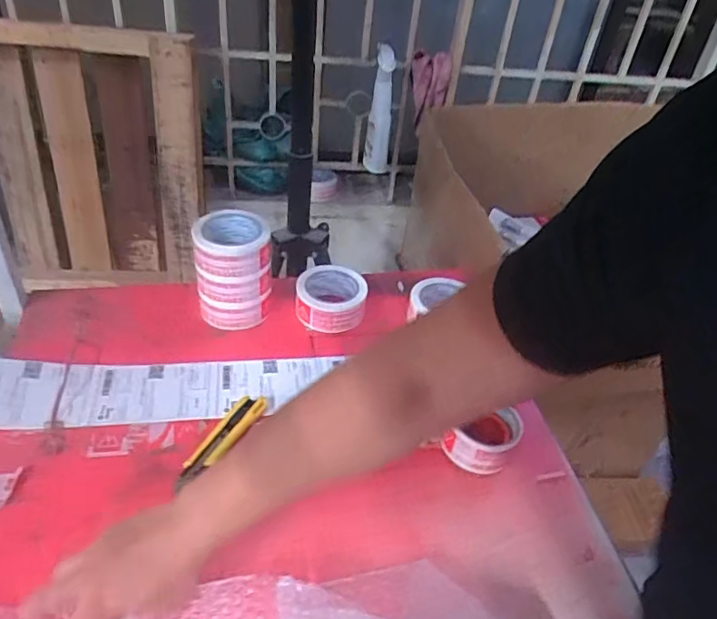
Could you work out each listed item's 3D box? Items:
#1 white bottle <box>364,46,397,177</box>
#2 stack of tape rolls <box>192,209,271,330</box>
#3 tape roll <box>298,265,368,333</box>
[{"bbox_3d":[0.051,-0.453,1.313,0.054,0.277,0.062,4,18,-4],"label":"white bottle"},{"bbox_3d":[-0.183,-0.053,0.857,0.108,0.151,0.097,-4,40,-14],"label":"stack of tape rolls"},{"bbox_3d":[-0.043,-0.018,0.900,0.106,0.053,0.102,4,39,-4],"label":"tape roll"}]

